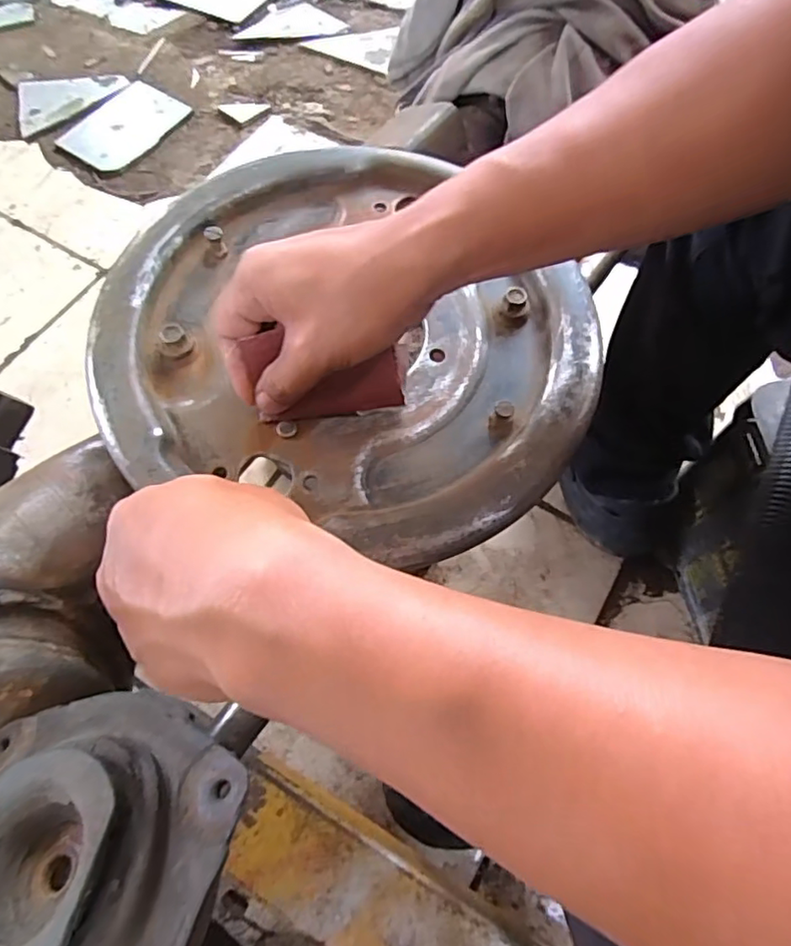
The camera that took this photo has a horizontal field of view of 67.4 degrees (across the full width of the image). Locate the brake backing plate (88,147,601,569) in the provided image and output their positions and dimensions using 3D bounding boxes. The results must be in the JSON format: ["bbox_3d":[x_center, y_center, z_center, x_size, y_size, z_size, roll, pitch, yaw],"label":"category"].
[{"bbox_3d":[-0.026,-0.096,0.365,0.285,0.024,0.271,1,64,-3],"label":"brake backing plate"}]

